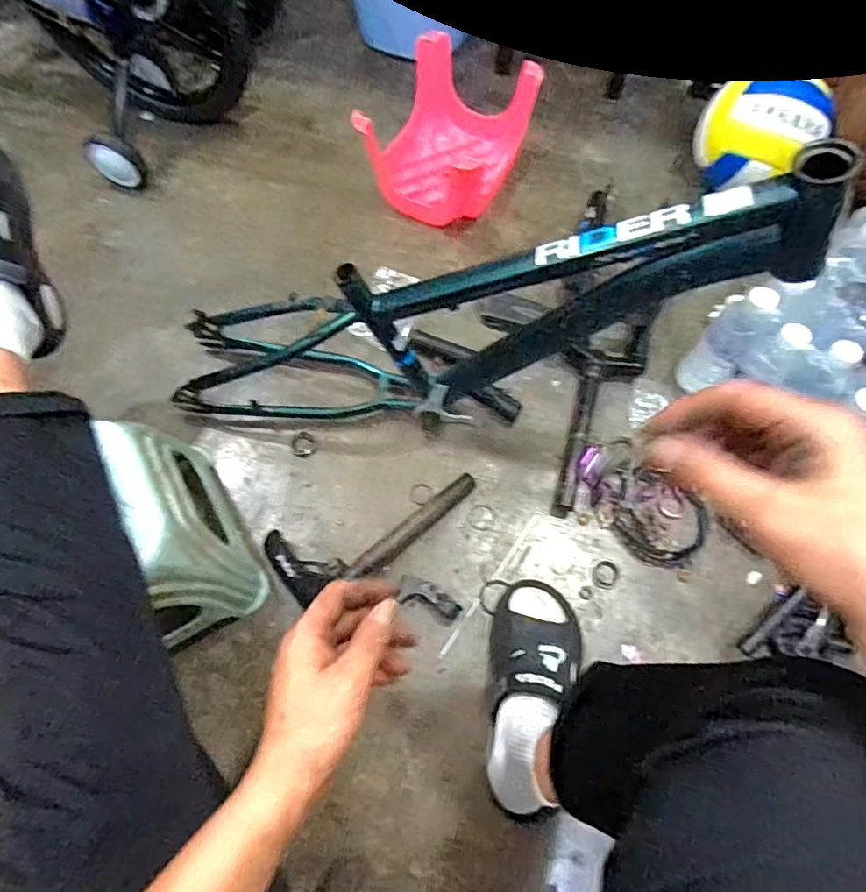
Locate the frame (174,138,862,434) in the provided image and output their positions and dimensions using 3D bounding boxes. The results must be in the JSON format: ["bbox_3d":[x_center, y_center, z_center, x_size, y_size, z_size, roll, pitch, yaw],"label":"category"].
[{"bbox_3d":[0.030,-0.147,0.729,0.836,0.294,0.145,-10,62,34],"label":"frame"}]

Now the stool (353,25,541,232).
[{"bbox_3d":[0.028,-0.563,1.026,0.232,0.168,0.285,27,70,10],"label":"stool"}]

